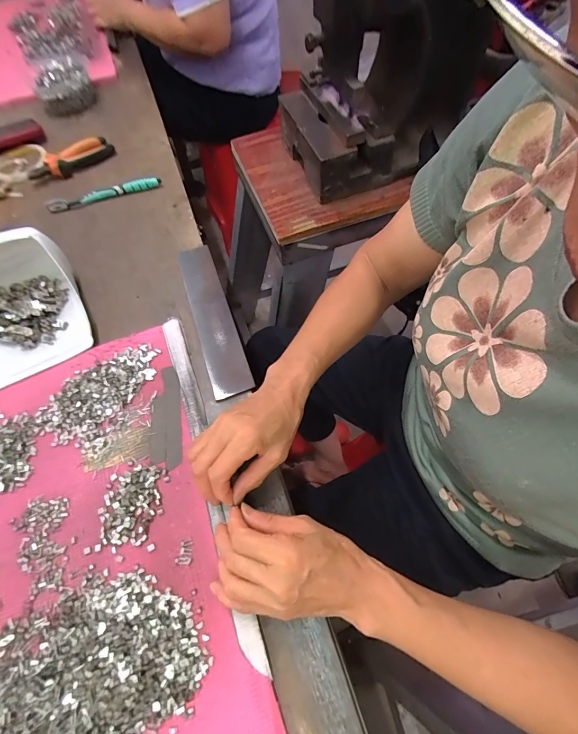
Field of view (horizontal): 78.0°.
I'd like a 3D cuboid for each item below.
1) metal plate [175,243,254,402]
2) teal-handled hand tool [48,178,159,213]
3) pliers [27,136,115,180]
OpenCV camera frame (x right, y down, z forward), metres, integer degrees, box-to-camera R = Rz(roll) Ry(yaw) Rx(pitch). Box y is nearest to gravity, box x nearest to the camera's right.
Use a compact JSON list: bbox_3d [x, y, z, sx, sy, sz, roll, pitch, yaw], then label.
[{"bbox_3d":[-0.104,-0.071,0.479,0.050,0.008,0.244,-19,63,-5],"label":"metal plate"},{"bbox_3d":[-0.310,-0.294,0.601,0.185,0.019,0.017,-19,63,-5],"label":"teal-handled hand tool"},{"bbox_3d":[-0.397,-0.377,0.647,0.153,0.031,0.048,-28,64,-10],"label":"pliers"}]

